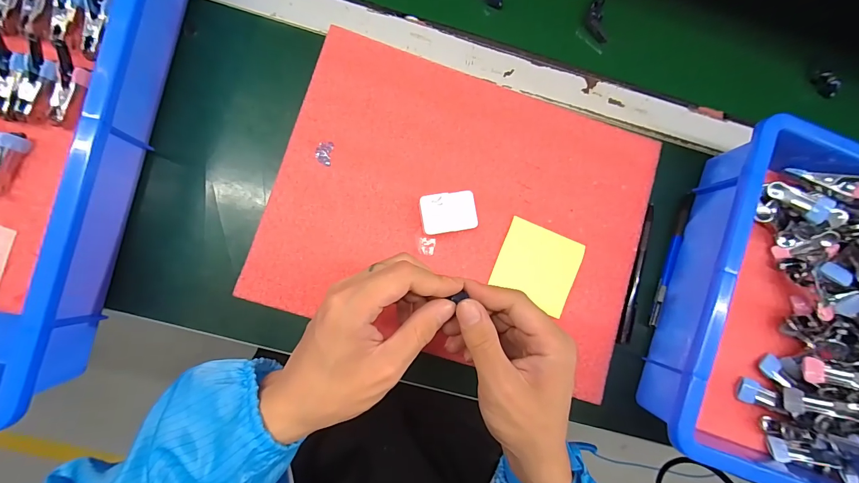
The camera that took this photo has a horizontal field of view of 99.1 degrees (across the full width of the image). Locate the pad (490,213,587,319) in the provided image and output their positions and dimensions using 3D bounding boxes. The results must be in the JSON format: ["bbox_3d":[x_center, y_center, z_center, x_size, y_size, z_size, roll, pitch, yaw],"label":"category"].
[{"bbox_3d":[0.104,0.024,0.352,0.075,0.009,0.070,24,83,-3],"label":"pad"}]

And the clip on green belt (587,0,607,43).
[{"bbox_3d":[0.174,-0.232,0.379,0.019,0.012,0.048,0,85,-5],"label":"clip on green belt"}]

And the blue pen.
[{"bbox_3d":[0.243,0.017,0.367,0.011,0.005,0.137,20,83,-3],"label":"blue pen"}]

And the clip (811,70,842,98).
[{"bbox_3d":[0.435,-0.173,0.402,0.011,0.019,0.032,-28,88,-7],"label":"clip"}]

